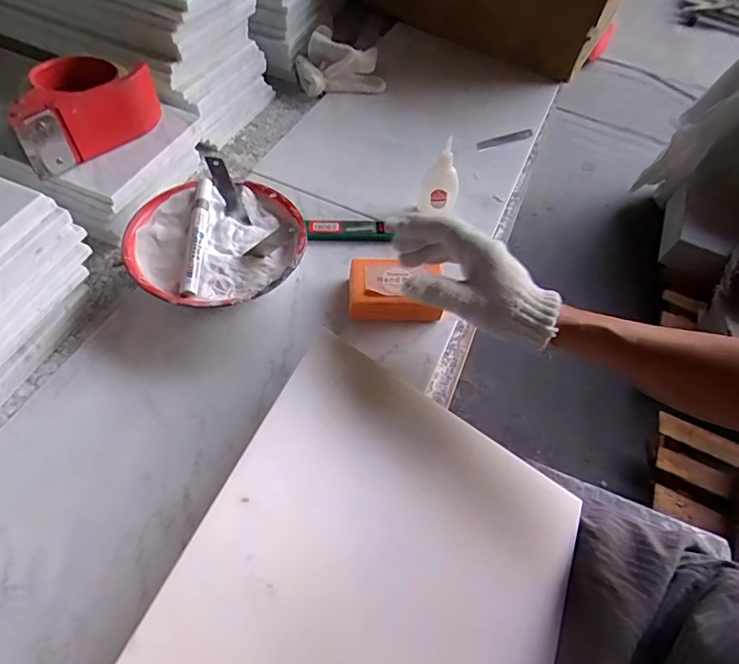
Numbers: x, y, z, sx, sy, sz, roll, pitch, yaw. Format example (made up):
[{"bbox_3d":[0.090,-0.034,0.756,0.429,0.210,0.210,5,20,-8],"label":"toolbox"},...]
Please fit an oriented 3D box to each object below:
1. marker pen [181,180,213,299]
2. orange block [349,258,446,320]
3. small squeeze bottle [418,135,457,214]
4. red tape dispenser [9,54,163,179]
[{"bbox_3d":[-0.166,-0.094,0.463,0.014,0.015,0.148,-1,59,-7],"label":"marker pen"},{"bbox_3d":[0.025,-0.041,0.481,0.090,0.026,0.068,1,56,-4],"label":"orange block"},{"bbox_3d":[0.082,-0.176,0.547,0.040,0.078,0.021,3,59,-4],"label":"small squeeze bottle"},{"bbox_3d":[-0.291,-0.226,0.482,0.083,0.065,0.147,37,62,15],"label":"red tape dispenser"}]

